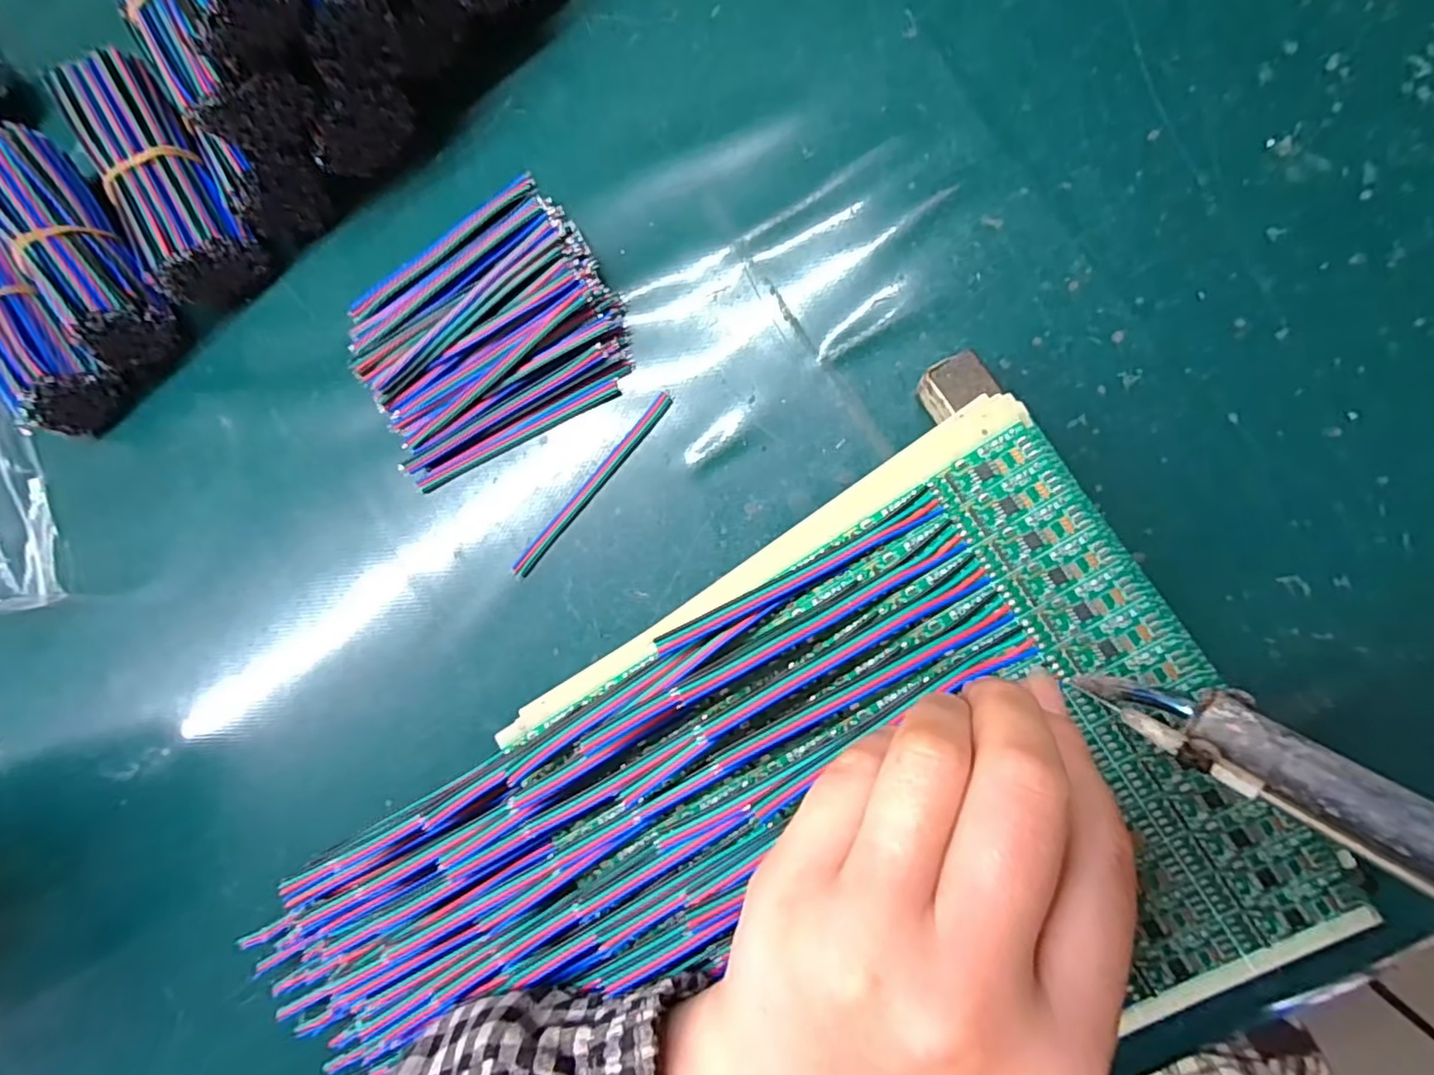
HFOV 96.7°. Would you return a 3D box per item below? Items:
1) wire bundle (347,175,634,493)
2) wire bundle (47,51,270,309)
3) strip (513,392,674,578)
[{"bbox_3d":[-0.095,-0.086,0.259,0.105,0.020,0.098,-22,86,9],"label":"wire bundle"},{"bbox_3d":[-0.236,-0.153,0.273,0.045,0.036,0.094,-35,84,8],"label":"wire bundle"},{"bbox_3d":[-0.051,-0.021,0.258,0.008,0.004,0.094,42,97,7],"label":"strip"}]

